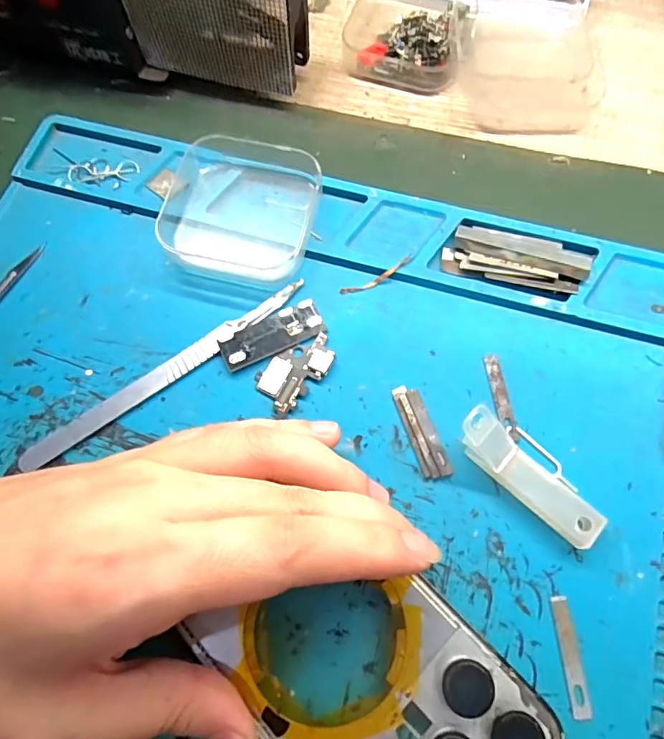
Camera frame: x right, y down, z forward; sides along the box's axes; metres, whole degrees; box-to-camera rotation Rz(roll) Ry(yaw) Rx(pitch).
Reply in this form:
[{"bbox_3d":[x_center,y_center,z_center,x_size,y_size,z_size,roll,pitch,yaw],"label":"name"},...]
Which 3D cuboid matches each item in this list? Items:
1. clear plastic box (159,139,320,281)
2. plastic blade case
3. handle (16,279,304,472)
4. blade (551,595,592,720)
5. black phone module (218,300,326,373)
[{"bbox_3d":[-0.041,-0.071,0.218,0.064,0.017,0.061,14,71,7],"label":"clear plastic box"},{"bbox_3d":[0.071,0.035,0.179,0.059,0.018,0.024,42,77,2],"label":"plastic blade case"},{"bbox_3d":[-0.066,0.001,0.201,0.130,0.004,0.008,-35,72,-10],"label":"handle"},{"bbox_3d":[0.079,0.094,0.162,0.006,0.004,0.036,-3,70,1],"label":"blade"},{"bbox_3d":[-0.025,-0.014,0.205,0.043,0.004,0.016,-25,71,-7],"label":"black phone module"}]

